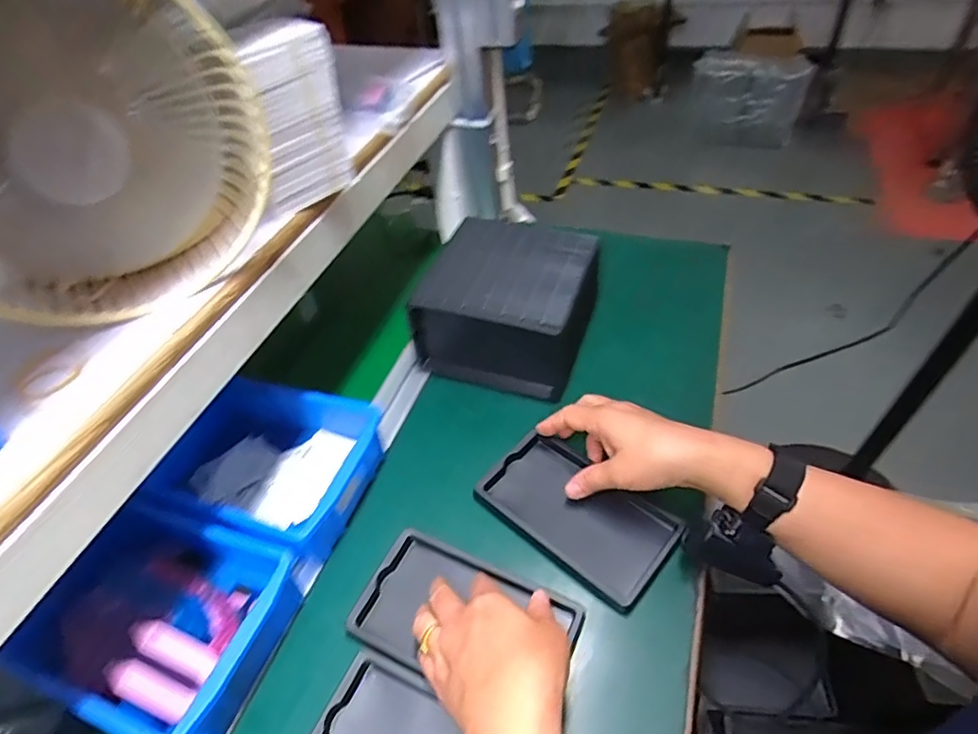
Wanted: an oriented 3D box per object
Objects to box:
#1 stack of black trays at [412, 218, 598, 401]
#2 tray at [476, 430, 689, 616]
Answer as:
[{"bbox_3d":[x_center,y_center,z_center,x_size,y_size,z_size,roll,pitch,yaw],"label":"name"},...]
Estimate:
[{"bbox_3d":[0.022,-0.067,0.604,0.160,0.103,0.159,13,49,18],"label":"stack of black trays"},{"bbox_3d":[0.075,0.123,0.485,0.159,0.022,0.093,30,57,30],"label":"tray"}]

